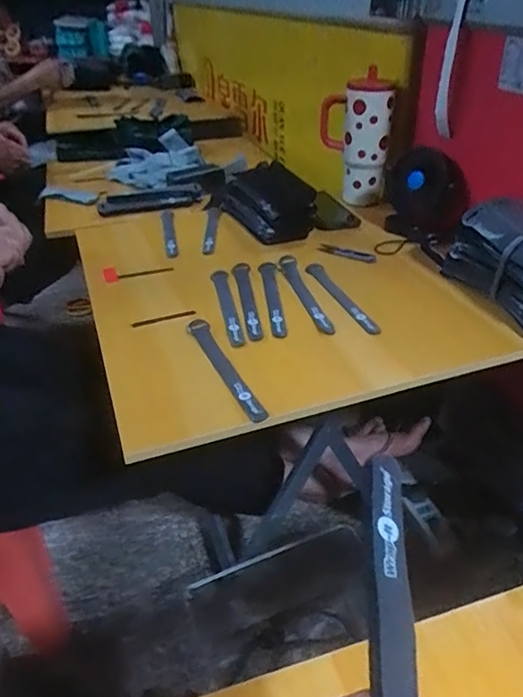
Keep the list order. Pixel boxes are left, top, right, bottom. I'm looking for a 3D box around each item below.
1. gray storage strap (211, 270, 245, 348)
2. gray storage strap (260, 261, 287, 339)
[{"bbox_3d":[-0.048,-0.061,0.736,0.025,0.012,0.206,-7,35,-6],"label":"gray storage strap"},{"bbox_3d":[0.015,-0.080,0.762,0.023,0.011,0.219,-3,35,-1],"label":"gray storage strap"}]

